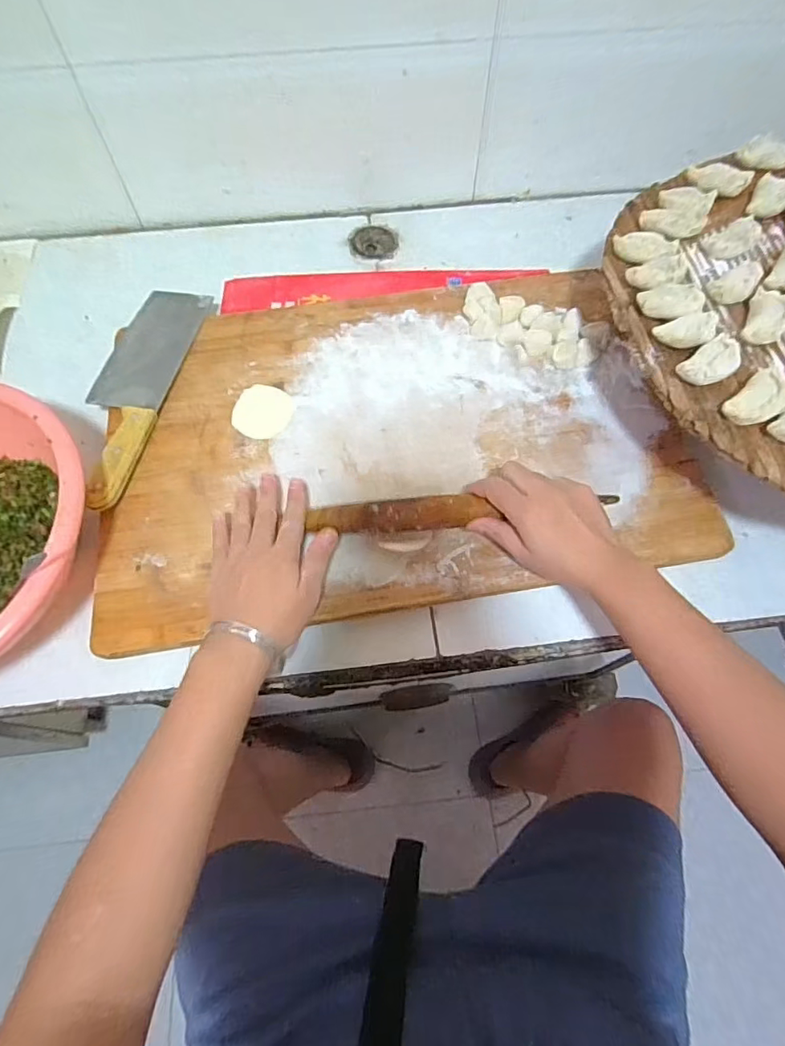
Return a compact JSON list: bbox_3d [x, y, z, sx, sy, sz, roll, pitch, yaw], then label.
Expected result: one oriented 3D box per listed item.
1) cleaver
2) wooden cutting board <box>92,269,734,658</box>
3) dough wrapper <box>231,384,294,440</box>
[{"bbox_3d":[-0.261,-0.141,0.525,0.075,0.021,0.282,5,64,4],"label":"cleaver"},{"bbox_3d":[0.008,-0.093,0.526,0.552,0.041,0.369,-9,64,-4],"label":"wooden cutting board"},{"bbox_3d":[-0.133,-0.114,0.525,0.058,0.004,0.063,0,63,1],"label":"dough wrapper"}]

